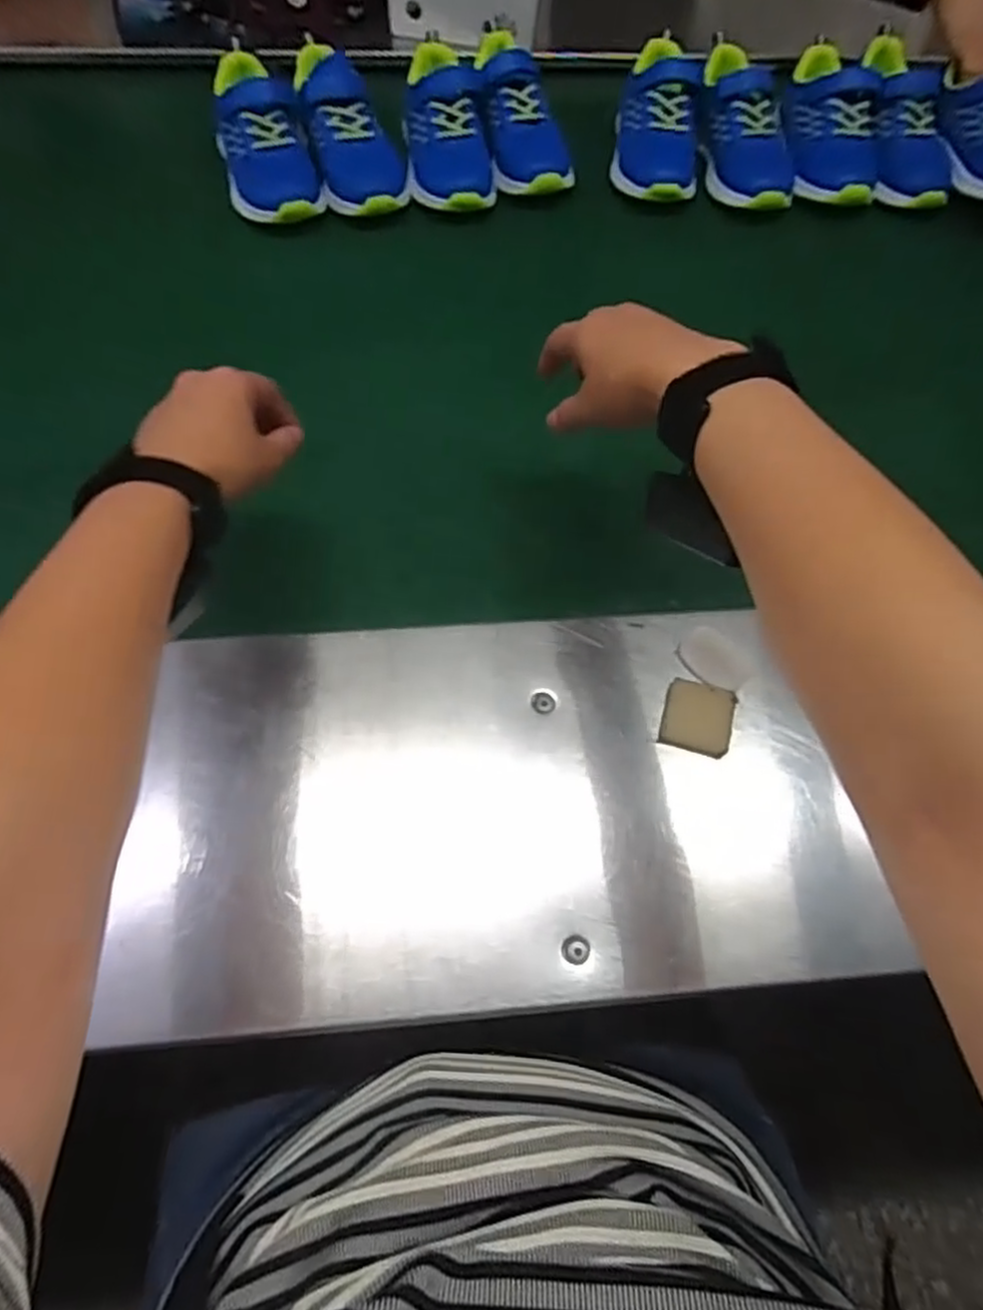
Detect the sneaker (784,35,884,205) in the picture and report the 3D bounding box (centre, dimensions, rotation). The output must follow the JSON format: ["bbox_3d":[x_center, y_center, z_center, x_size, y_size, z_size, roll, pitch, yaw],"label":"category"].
[{"bbox_3d":[0.360,-0.572,0.787,0.088,0.083,0.211,-2,79,-4],"label":"sneaker"}]

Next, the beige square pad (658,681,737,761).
[{"bbox_3d":[0.133,0.039,0.464,0.042,0.008,0.045,17,64,5],"label":"beige square pad"}]

